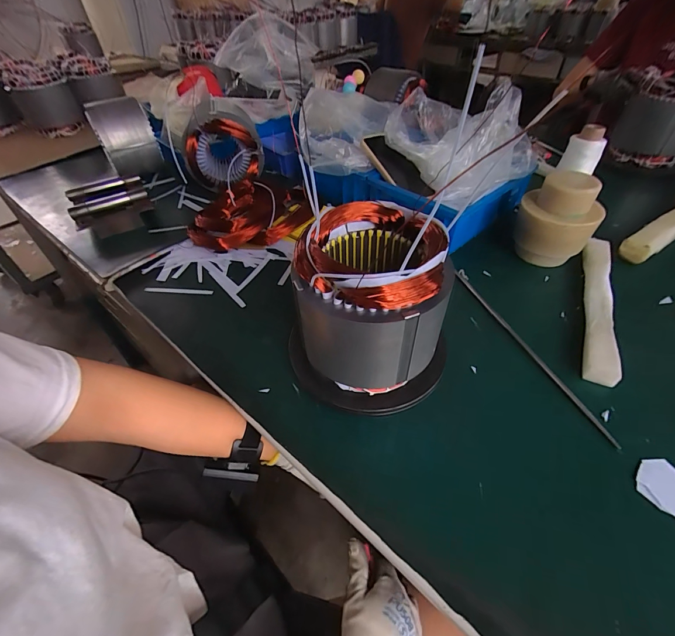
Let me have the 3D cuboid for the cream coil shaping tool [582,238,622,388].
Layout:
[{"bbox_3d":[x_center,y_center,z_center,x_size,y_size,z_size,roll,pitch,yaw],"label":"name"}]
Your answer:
[{"bbox_3d":[0.369,-0.026,0.485,0.034,0.025,0.292,19,49,19],"label":"cream coil shaping tool"}]

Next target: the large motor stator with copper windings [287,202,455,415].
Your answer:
[{"bbox_3d":[0.025,-0.004,0.364,0.159,0.180,0.145,-10,46,-8],"label":"large motor stator with copper windings"}]

